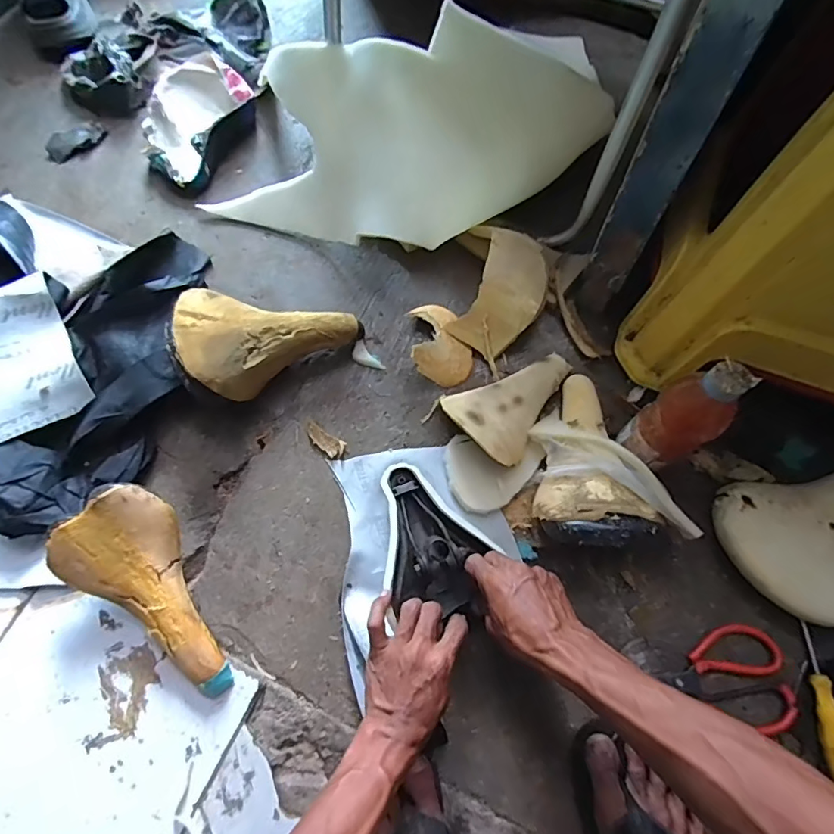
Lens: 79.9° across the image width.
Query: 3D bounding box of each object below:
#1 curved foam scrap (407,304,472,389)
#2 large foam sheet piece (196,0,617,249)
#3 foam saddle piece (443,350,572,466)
[{"bbox_3d":[0.032,-0.104,0.685,0.084,0.049,0.123,-8,70,-3],"label":"curved foam scrap"},{"bbox_3d":[-0.029,-0.372,0.699,0.521,0.219,0.258,17,71,6],"label":"large foam sheet piece"},{"bbox_3d":[0.132,-0.008,0.633,0.174,0.034,0.110,-22,72,-7],"label":"foam saddle piece"}]

